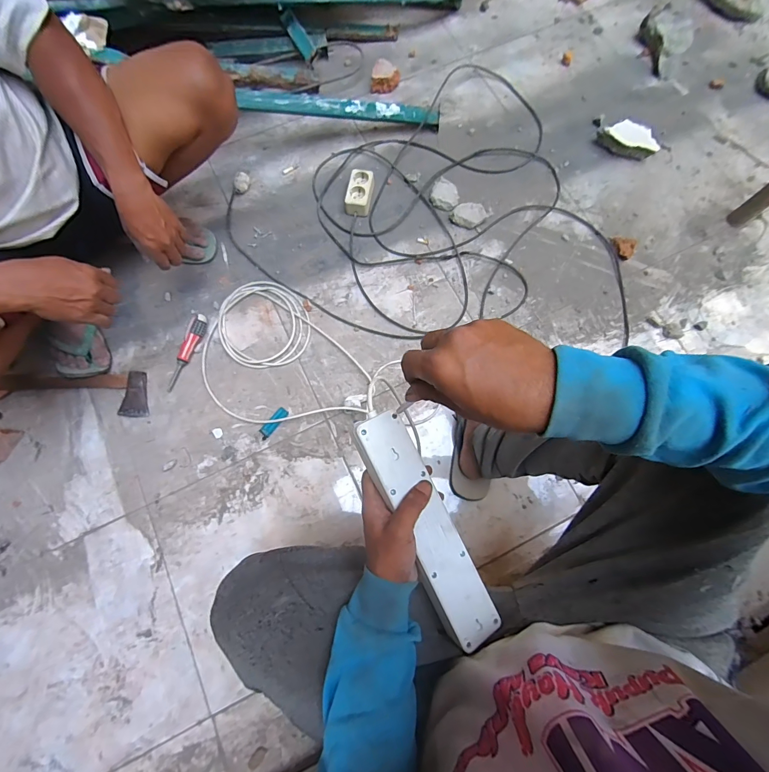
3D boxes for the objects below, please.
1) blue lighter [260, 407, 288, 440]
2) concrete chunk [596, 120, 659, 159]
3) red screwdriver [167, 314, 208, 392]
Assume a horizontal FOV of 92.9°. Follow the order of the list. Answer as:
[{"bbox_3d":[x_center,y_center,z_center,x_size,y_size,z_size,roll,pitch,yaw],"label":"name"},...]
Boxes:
[{"bbox_3d":[-0.234,0.078,0.771,0.024,0.006,0.074,41,78,8],"label":"blue lighter"},{"bbox_3d":[0.621,-0.624,0.932,0.150,0.064,0.040,28,77,6],"label":"concrete chunk"},{"bbox_3d":[-0.433,-0.074,0.799,0.030,0.024,0.176,17,76,3],"label":"red screwdriver"}]

